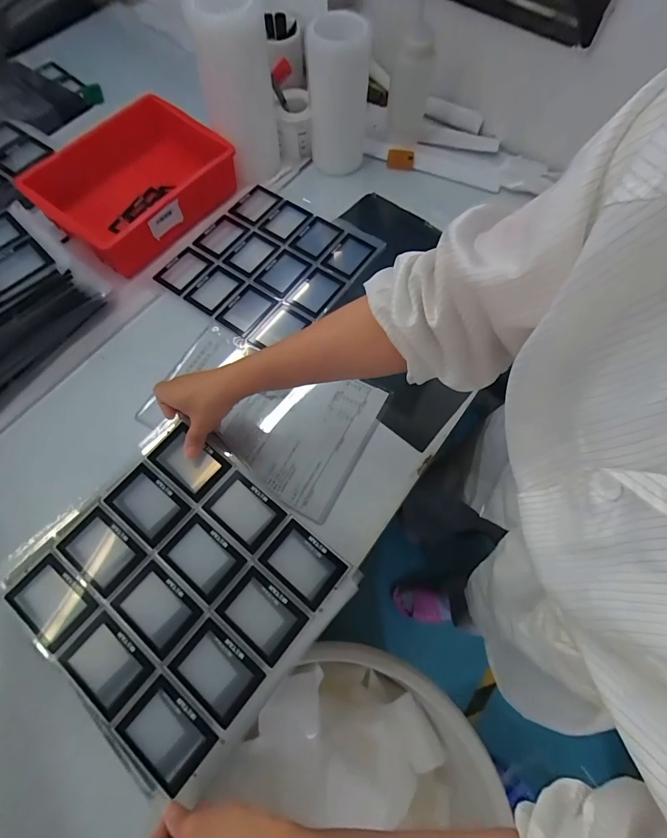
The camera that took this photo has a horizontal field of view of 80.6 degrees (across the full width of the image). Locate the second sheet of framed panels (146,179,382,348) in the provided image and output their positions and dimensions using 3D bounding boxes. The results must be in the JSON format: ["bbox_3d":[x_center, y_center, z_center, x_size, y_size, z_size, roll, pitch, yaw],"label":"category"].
[{"bbox_3d":[-0.106,-0.264,0.665,0.287,0.017,0.276,34,72,14],"label":"second sheet of framed panels"}]

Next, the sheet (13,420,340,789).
[{"bbox_3d":[-0.173,0.180,0.440,0.278,0.016,0.267,39,73,16],"label":"sheet"}]

